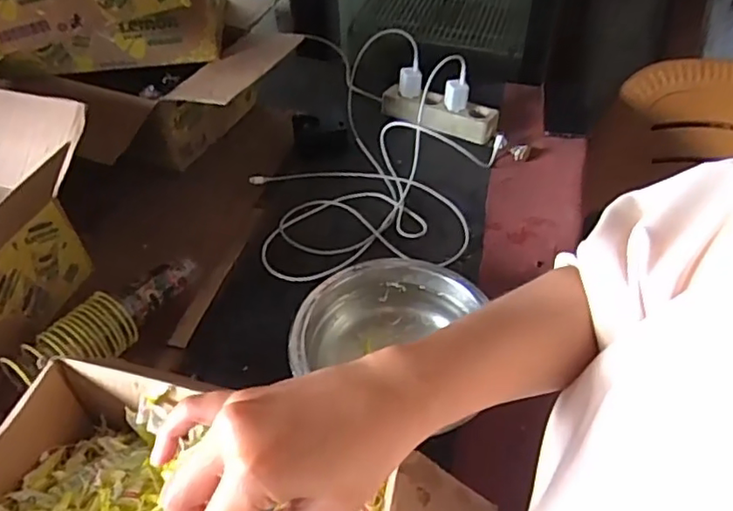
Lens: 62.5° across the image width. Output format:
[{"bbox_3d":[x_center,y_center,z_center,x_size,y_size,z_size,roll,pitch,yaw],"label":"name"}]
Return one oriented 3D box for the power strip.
[{"bbox_3d":[0.122,-0.246,1.032,0.203,0.036,0.057,21,48,19],"label":"power strip"}]

